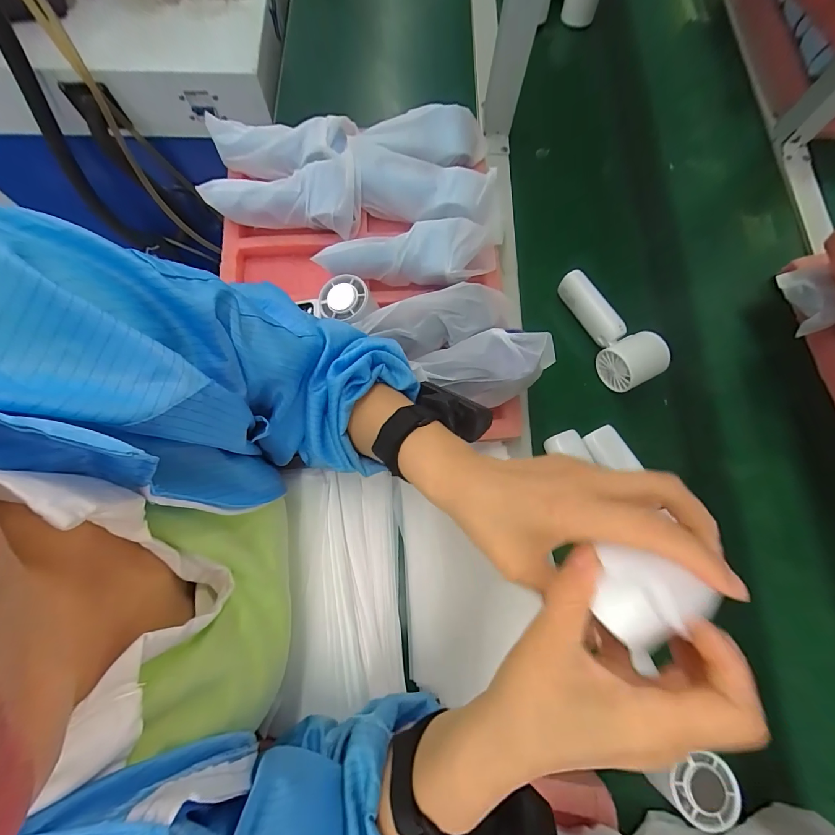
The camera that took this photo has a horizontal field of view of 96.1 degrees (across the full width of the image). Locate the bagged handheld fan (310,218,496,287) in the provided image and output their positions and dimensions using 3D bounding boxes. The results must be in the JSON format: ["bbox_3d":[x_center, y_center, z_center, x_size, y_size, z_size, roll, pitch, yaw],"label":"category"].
[{"bbox_3d":[-0.011,-0.188,0.428,0.197,0.057,0.072,3,75,-1],"label":"bagged handheld fan"}]

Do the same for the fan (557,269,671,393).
[{"bbox_3d":[0.223,-0.108,0.444,0.047,0.055,0.154,-28,77,-9],"label":"fan"}]

